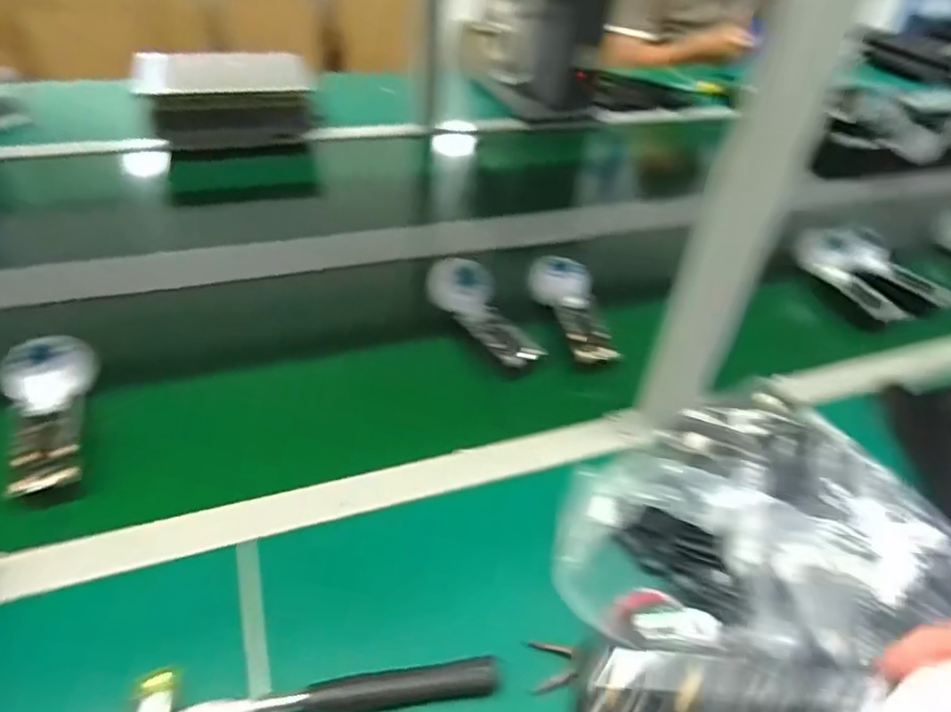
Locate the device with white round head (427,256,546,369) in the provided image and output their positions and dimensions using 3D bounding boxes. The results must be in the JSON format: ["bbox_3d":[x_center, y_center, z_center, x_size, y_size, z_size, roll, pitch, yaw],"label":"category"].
[{"bbox_3d":[0.012,-0.050,0.705,0.070,0.031,0.164,-25,63,-31],"label":"device with white round head"}]

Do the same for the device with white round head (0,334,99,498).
[{"bbox_3d":[-0.382,0.050,0.548,0.074,0.049,0.165,-16,47,-24],"label":"device with white round head"}]

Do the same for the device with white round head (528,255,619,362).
[{"bbox_3d":[0.113,-0.055,0.739,0.069,0.045,0.178,-3,43,-11],"label":"device with white round head"}]

